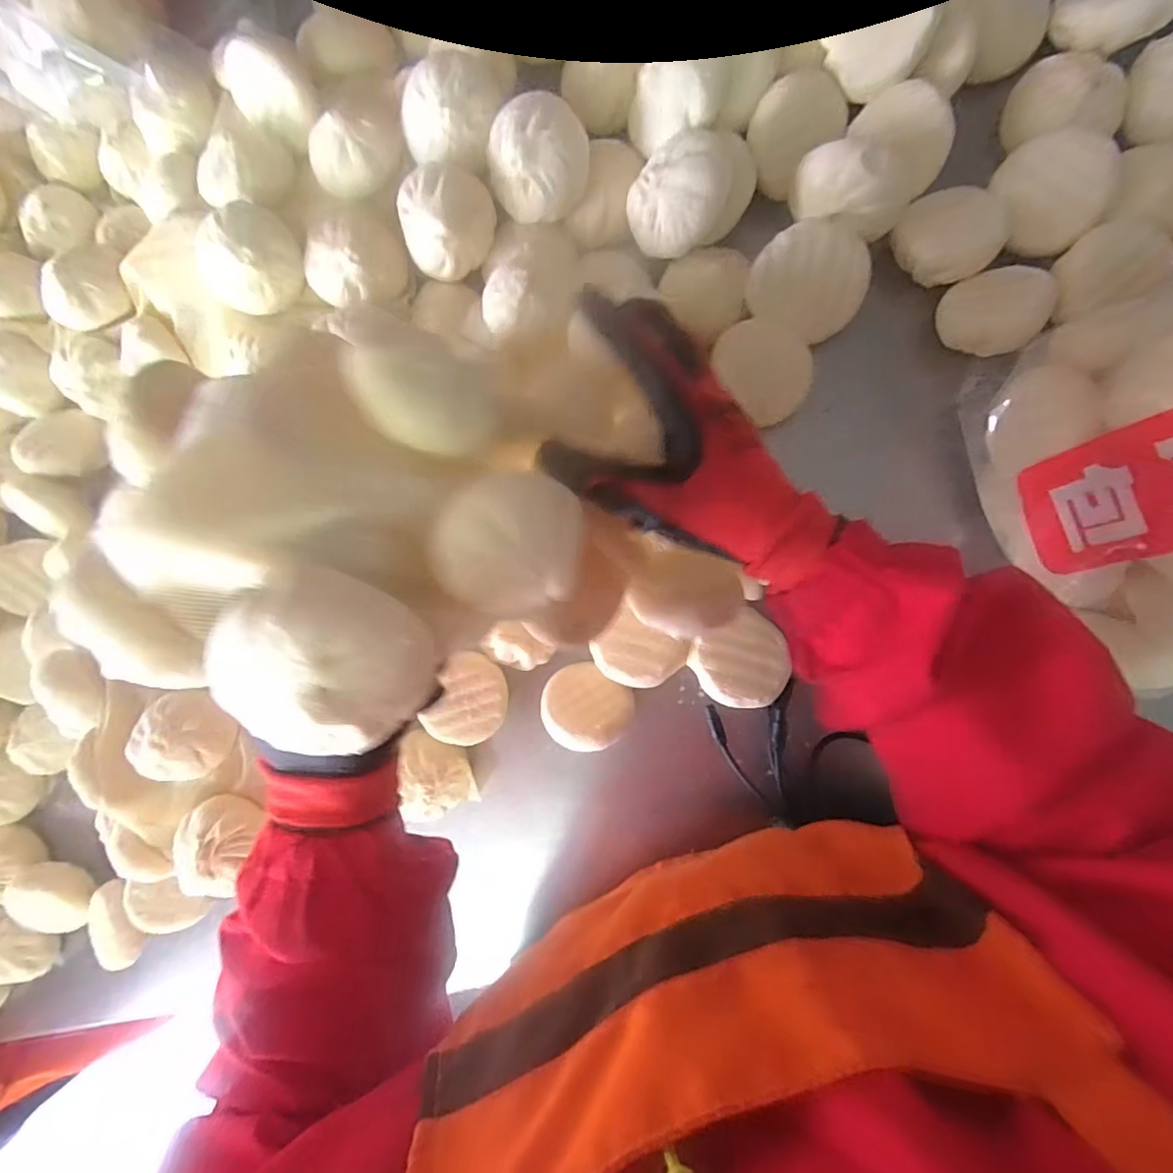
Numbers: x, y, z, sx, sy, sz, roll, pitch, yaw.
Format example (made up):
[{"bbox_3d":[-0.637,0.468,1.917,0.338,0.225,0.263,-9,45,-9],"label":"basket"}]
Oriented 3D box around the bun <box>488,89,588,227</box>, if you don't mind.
[{"bbox_3d":[-0.037,-0.333,0.454,0.076,0.048,0.070,0,91,9],"label":"bun"}]

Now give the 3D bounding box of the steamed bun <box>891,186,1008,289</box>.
[{"bbox_3d":[0.270,-0.260,0.438,0.066,0.041,0.063,0,91,9],"label":"steamed bun"}]

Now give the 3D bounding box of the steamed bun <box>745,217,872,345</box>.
[{"bbox_3d":[0.169,-0.231,0.445,0.082,0.064,0.067,30,95,7],"label":"steamed bun"}]

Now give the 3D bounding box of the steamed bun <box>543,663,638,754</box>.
[{"bbox_3d":[0.001,0.101,0.486,0.076,0.065,0.027,20,138,16],"label":"steamed bun"}]

